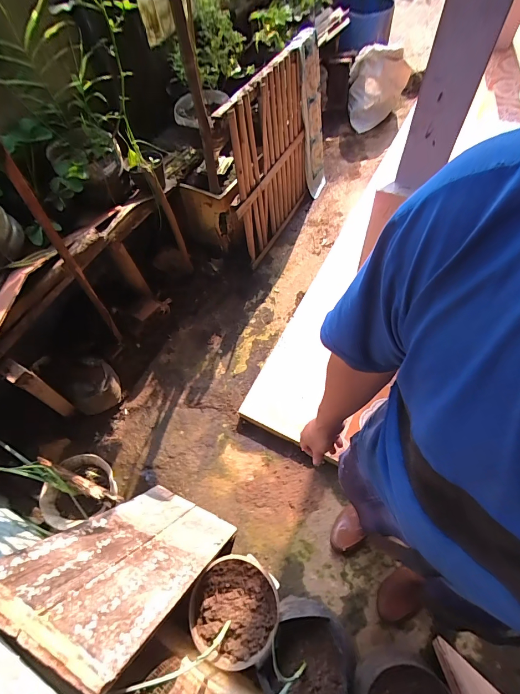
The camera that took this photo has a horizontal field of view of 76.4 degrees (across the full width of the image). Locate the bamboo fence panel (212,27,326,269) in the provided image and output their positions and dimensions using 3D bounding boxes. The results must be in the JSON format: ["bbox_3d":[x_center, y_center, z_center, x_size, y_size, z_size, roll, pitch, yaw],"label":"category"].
[{"bbox_3d":[0.123,-0.960,1.653,0.119,0.743,0.823,28,67,18],"label":"bamboo fence panel"}]

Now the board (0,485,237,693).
[{"bbox_3d":[-0.322,0.540,0.903,0.350,0.745,0.030,17,82,15],"label":"board"}]

